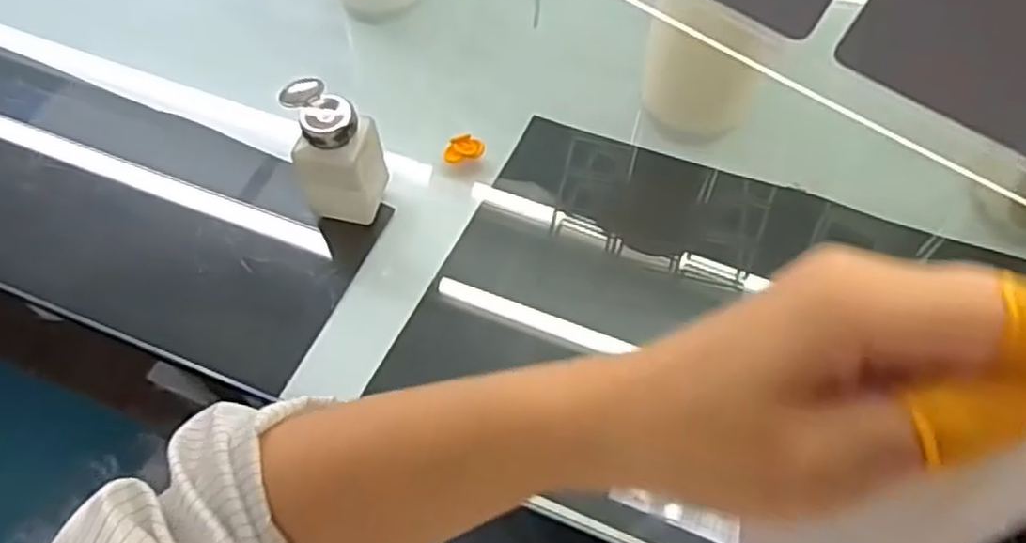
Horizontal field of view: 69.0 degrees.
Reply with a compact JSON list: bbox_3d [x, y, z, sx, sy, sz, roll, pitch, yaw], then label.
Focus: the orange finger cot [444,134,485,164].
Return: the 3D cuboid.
[{"bbox_3d":[-0.042,-0.107,0.647,0.034,0.014,0.022,-2,60,-2],"label":"orange finger cot"}]

